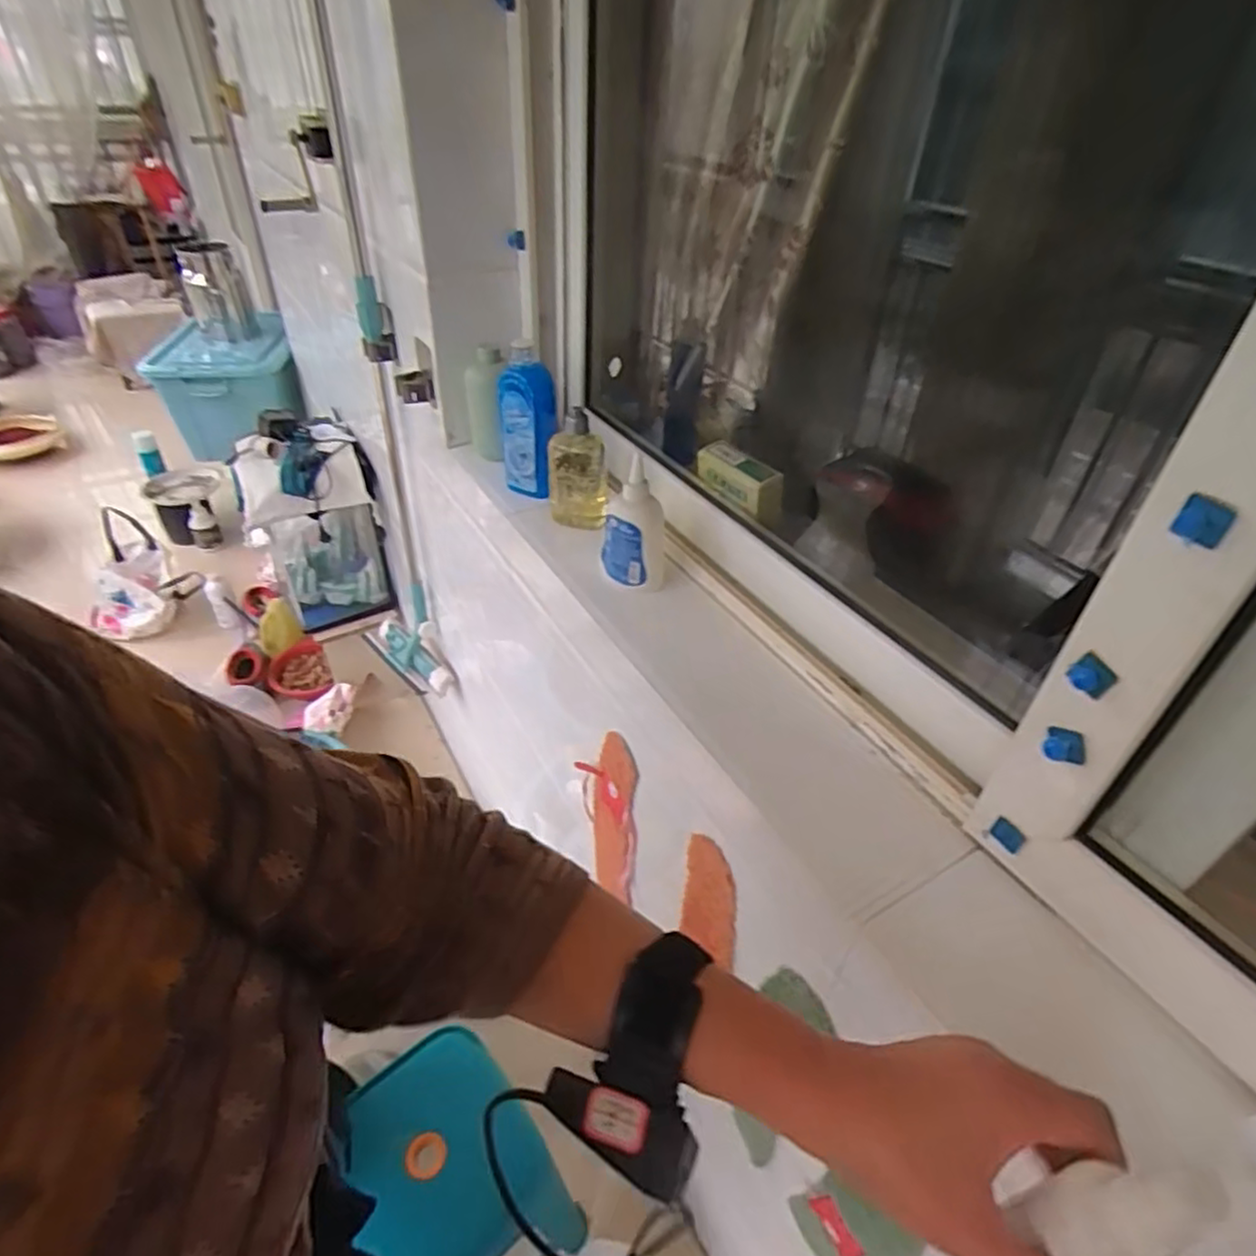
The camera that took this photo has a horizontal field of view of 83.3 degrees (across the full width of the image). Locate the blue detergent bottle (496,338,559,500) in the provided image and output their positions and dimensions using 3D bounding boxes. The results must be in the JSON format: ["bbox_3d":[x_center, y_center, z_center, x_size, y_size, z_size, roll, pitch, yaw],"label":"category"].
[{"bbox_3d":[-0.123,-0.258,0.871,0.070,0.176,0.067,-2,39,-6],"label":"blue detergent bottle"}]

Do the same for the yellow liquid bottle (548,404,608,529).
[{"bbox_3d":[-0.057,-0.188,0.833,0.067,0.138,0.040,-1,39,-6],"label":"yellow liquid bottle"}]

